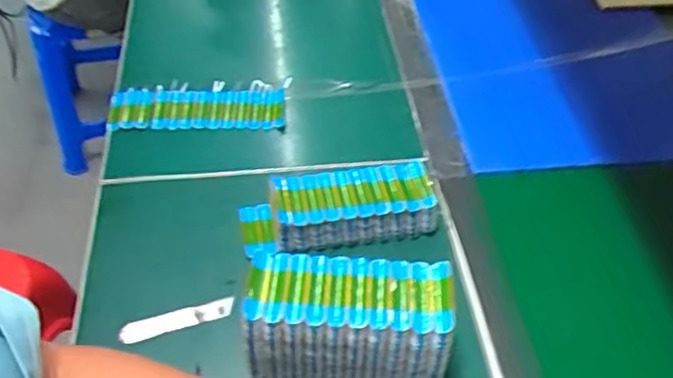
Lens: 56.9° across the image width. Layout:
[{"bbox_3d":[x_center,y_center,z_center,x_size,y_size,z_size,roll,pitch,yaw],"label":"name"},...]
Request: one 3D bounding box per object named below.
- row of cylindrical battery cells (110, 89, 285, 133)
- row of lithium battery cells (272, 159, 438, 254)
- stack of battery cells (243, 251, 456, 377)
[{"bbox_3d":[-0.158,-0.090,0.714,0.194,0.023,0.068,1,48,-4],"label":"row of cylindrical battery cells"},{"bbox_3d":[0.017,0.016,0.606,0.151,0.041,0.073,-8,49,-11],"label":"row of lithium battery cells"},{"bbox_3d":[0.008,0.107,0.490,0.151,0.100,0.072,6,48,1],"label":"stack of battery cells"}]

